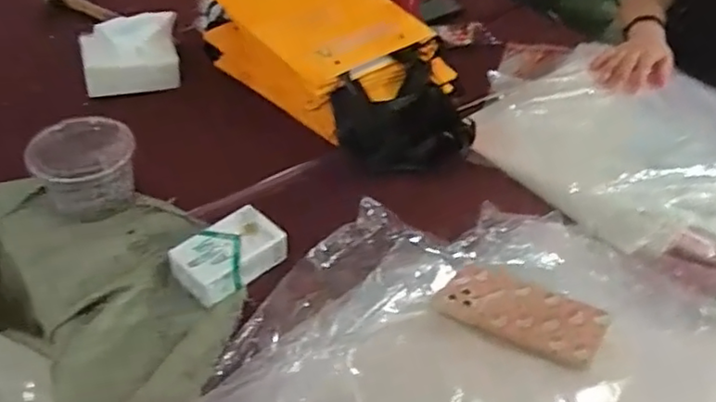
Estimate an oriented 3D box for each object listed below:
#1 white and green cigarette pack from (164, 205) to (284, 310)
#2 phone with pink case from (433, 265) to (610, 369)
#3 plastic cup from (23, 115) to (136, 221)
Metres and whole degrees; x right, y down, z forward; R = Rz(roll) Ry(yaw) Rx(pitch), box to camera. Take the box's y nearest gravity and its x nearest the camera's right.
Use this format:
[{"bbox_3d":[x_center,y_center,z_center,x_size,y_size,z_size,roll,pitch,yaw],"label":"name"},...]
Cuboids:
[{"bbox_3d":[-0.140,0.058,0.681,0.068,0.038,0.109,35,49,28],"label":"white and green cigarette pack"},{"bbox_3d":[0.164,0.112,0.632,0.158,0.006,0.079,20,43,30],"label":"phone with pink case"},{"bbox_3d":[-0.321,-0.043,0.741,0.110,0.078,0.105,-10,44,-17],"label":"plastic cup"}]

